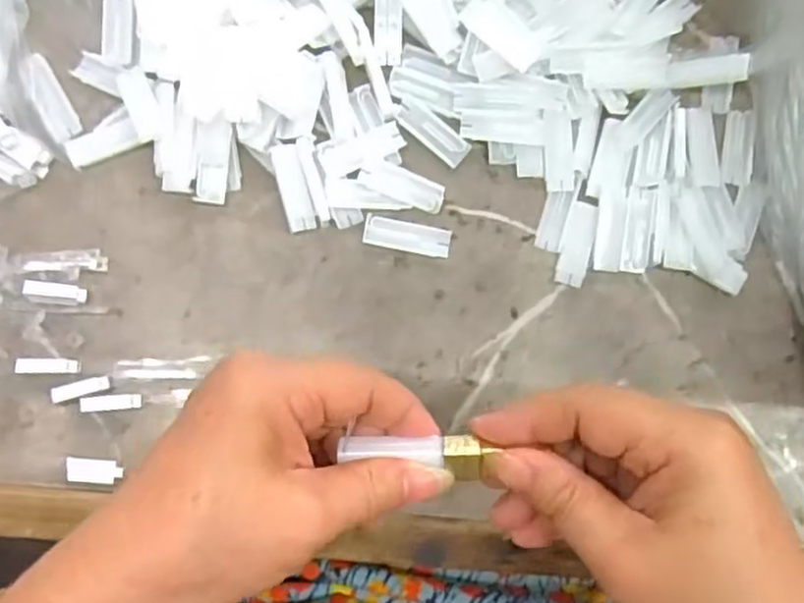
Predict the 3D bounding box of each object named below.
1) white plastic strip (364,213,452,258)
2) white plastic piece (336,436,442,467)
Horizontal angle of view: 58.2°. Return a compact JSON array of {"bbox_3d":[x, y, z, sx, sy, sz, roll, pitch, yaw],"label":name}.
[{"bbox_3d":[0.003,-0.032,0.351,0.042,0.004,0.015,10,81,-2],"label":"white plastic strip"},{"bbox_3d":[-0.004,0.053,0.255,0.037,0.009,0.009,0,81,3],"label":"white plastic piece"}]

